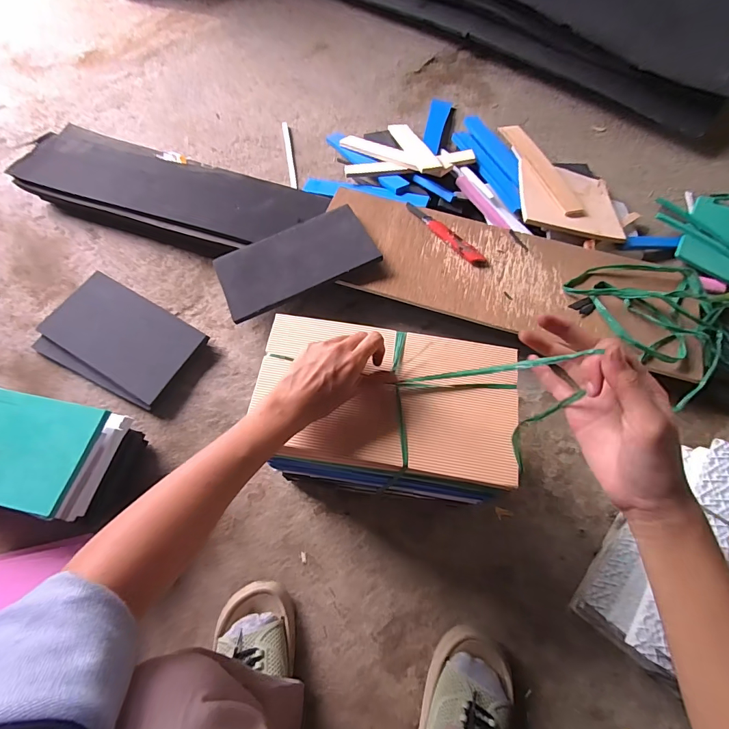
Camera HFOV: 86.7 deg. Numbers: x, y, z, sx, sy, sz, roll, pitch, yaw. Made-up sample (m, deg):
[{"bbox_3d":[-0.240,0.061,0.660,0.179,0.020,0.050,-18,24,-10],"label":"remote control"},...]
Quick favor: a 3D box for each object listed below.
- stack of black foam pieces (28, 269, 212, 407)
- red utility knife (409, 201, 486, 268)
[{"bbox_3d":[-0.442,-0.049,0.697,0.280,0.029,0.171,26,67,12],"label":"stack of black foam pieces"},{"bbox_3d":[0.154,-0.250,0.743,0.028,0.014,0.200,-38,70,-16],"label":"red utility knife"}]

